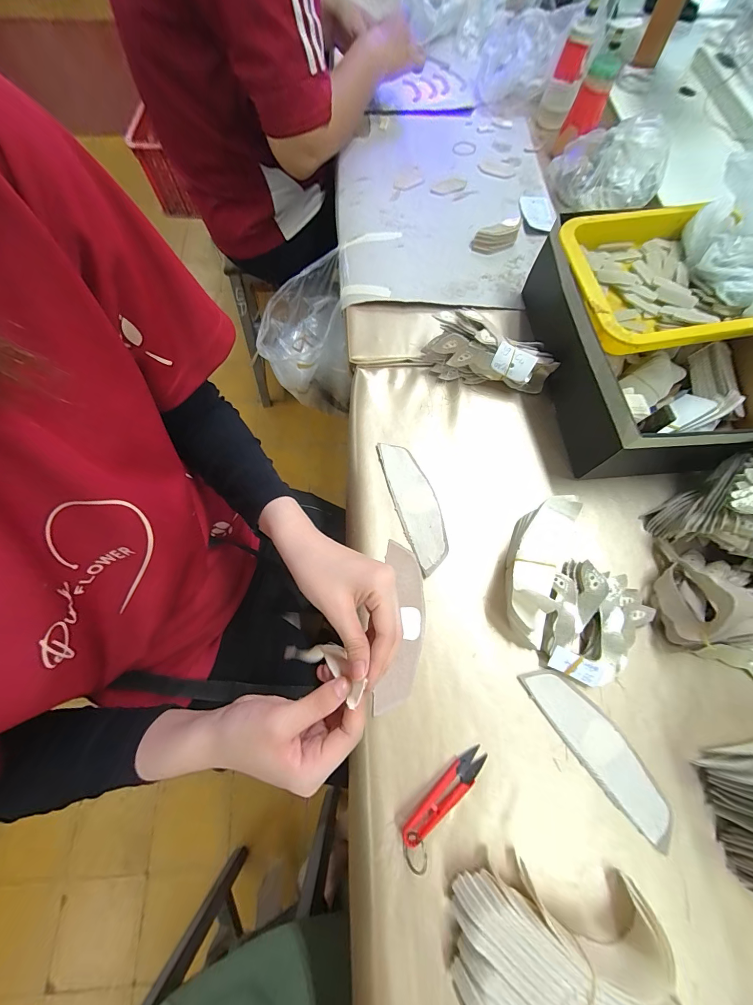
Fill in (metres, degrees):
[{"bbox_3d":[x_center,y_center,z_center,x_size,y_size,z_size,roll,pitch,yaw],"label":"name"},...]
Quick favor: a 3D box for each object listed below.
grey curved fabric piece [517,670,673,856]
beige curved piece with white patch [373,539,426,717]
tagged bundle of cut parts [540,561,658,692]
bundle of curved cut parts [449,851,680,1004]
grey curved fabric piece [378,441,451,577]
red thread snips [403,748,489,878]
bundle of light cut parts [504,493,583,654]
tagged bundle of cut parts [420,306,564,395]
[{"bbox_3d":[0.224,0.244,0.347,0.050,0.005,0.173,-34,74,-12],"label":"grey curved fabric piece"},{"bbox_3d":[0.030,0.135,0.388,0.049,0.004,0.177,6,70,2],"label":"beige curved piece with white patch"},{"bbox_3d":[0.238,0.132,0.375,0.094,0.030,0.119,23,71,8],"label":"tagged bundle of cut parts"},{"bbox_3d":[0.158,0.373,0.277,0.187,0.046,0.132,31,73,11],"label":"bundle of curved cut parts"},{"bbox_3d":[0.050,-0.001,0.436,0.052,0.007,0.173,-18,70,-5],"label":"grey curved fabric piece"},{"bbox_3d":[0.064,0.285,0.327,0.113,0.015,0.026,-43,76,-14],"label":"red thread snips"},{"bbox_3d":[0.177,0.068,0.377,0.061,0.065,0.159,24,71,8],"label":"bundle of light cut parts"},{"bbox_3d":[0.157,-0.208,0.477,0.175,0.072,0.070,12,70,4],"label":"tagged bundle of cut parts"}]

